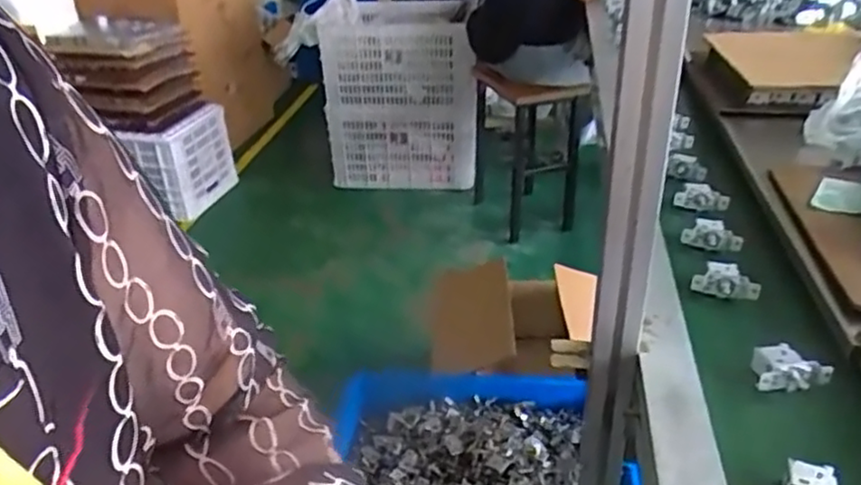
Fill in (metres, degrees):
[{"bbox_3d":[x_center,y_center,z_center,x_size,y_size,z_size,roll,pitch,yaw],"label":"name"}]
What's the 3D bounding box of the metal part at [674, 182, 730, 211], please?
[{"bbox_3d":[0.363,-0.059,0.908,0.067,0.026,0.030,20,38,32],"label":"metal part"}]

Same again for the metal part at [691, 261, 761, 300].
[{"bbox_3d":[0.316,0.040,0.730,0.066,0.026,0.035,9,33,18],"label":"metal part"}]

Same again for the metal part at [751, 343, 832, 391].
[{"bbox_3d":[0.325,0.113,0.613,0.061,0.028,0.034,2,32,8],"label":"metal part"}]

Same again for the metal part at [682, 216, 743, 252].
[{"bbox_3d":[0.338,-0.009,0.814,0.066,0.025,0.037,15,35,26],"label":"metal part"}]

